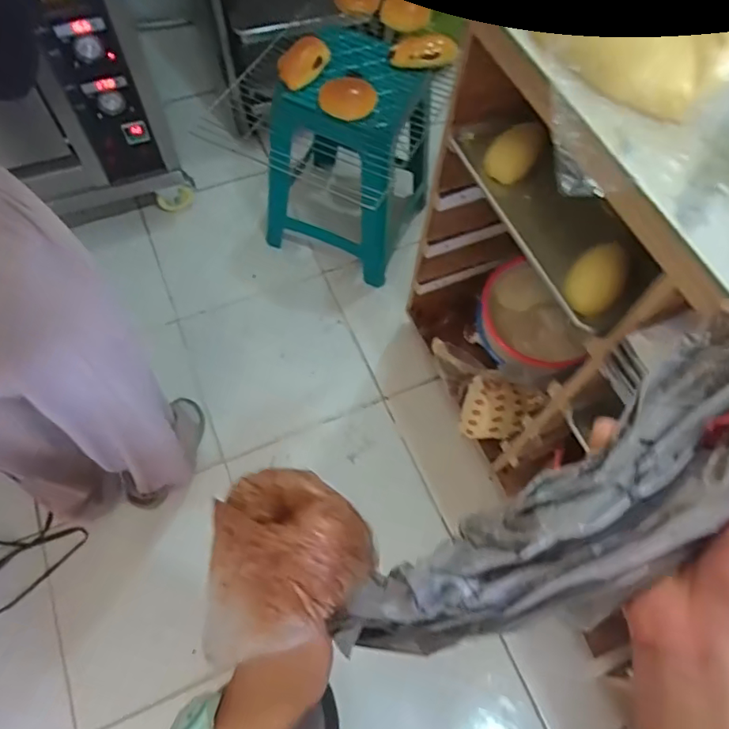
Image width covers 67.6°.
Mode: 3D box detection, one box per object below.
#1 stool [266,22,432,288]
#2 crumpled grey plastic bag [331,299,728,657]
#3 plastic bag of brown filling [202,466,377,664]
[{"bbox_3d":[-0.040,-0.509,1.326,0.333,0.492,0.337,23,65,9],"label":"stool"},{"bbox_3d":[0.124,0.061,0.262,0.333,0.056,0.073,-37,68,9],"label":"crumpled grey plastic bag"},{"bbox_3d":[-0.039,0.105,0.288,0.086,0.061,0.091,1,63,-1],"label":"plastic bag of brown filling"}]

